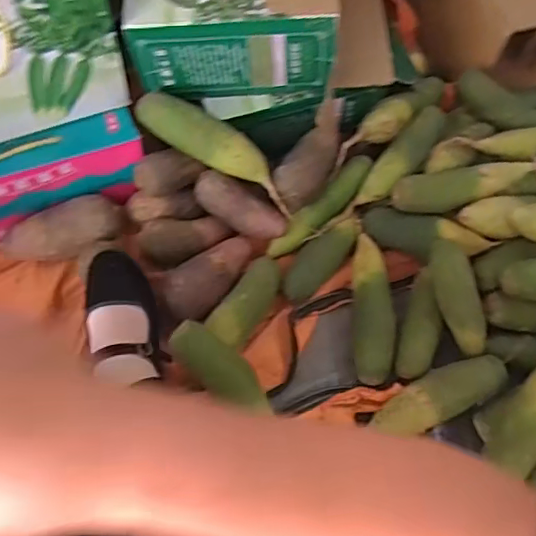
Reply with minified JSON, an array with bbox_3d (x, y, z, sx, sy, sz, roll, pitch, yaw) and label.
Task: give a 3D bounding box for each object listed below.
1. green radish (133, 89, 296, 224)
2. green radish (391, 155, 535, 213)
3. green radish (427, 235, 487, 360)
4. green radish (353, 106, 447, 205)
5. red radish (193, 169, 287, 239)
[{"bbox_3d":[-0.065,-0.167,0.776,0.256,0.051,0.053,31,65,-6],"label":"green radish"},{"bbox_3d":[0.294,-0.116,0.781,0.221,0.052,0.054,-5,64,-6],"label":"green radish"},{"bbox_3d":[0.260,0.040,0.751,0.053,0.042,0.161,-16,87,-11],"label":"green radish"},{"bbox_3d":[0.207,-0.171,0.833,0.056,0.055,0.191,36,67,14],"label":"green radish"},{"bbox_3d":[-0.040,-0.086,0.791,0.140,0.051,0.051,33,65,-7],"label":"red radish"}]

